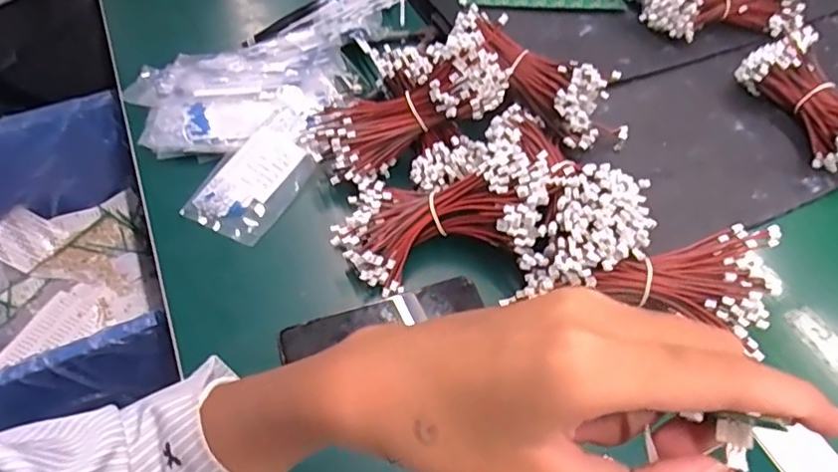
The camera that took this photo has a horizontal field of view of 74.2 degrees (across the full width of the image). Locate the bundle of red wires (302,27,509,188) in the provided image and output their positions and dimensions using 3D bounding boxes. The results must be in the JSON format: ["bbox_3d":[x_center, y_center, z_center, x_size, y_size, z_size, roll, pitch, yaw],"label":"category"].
[{"bbox_3d":[-0.010,-0.109,0.493,0.186,0.072,0.070,-27,56,9],"label":"bundle of red wires"}]

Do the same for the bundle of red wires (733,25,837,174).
[{"bbox_3d":[0.395,-0.128,0.535,0.079,0.058,0.158,-19,57,-14],"label":"bundle of red wires"}]

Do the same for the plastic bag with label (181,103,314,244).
[{"bbox_3d":[-0.149,-0.058,0.510,0.081,0.028,0.129,21,57,14],"label":"plastic bag with label"}]

